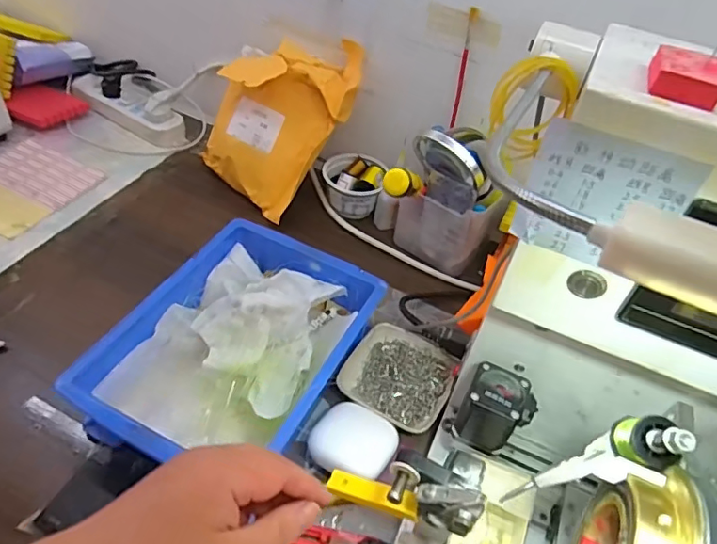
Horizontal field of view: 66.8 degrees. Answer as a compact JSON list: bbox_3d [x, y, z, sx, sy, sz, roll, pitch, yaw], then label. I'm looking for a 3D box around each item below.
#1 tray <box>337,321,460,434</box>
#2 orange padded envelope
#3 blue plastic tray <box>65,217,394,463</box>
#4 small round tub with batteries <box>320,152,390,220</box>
[{"bbox_3d":[0.038,0.100,0.519,0.098,0.016,0.095,25,47,15],"label":"tray"},{"bbox_3d":[-0.102,-0.194,0.660,0.154,0.224,0.061,35,13,9],"label":"orange padded envelope"},{"bbox_3d":[-0.104,0.069,0.495,0.178,0.074,0.246,24,47,14],"label":"blue plastic tray"},{"bbox_3d":[-0.007,-0.111,0.692,0.075,0.044,0.075,5,46,-5],"label":"small round tub with batteries"}]

